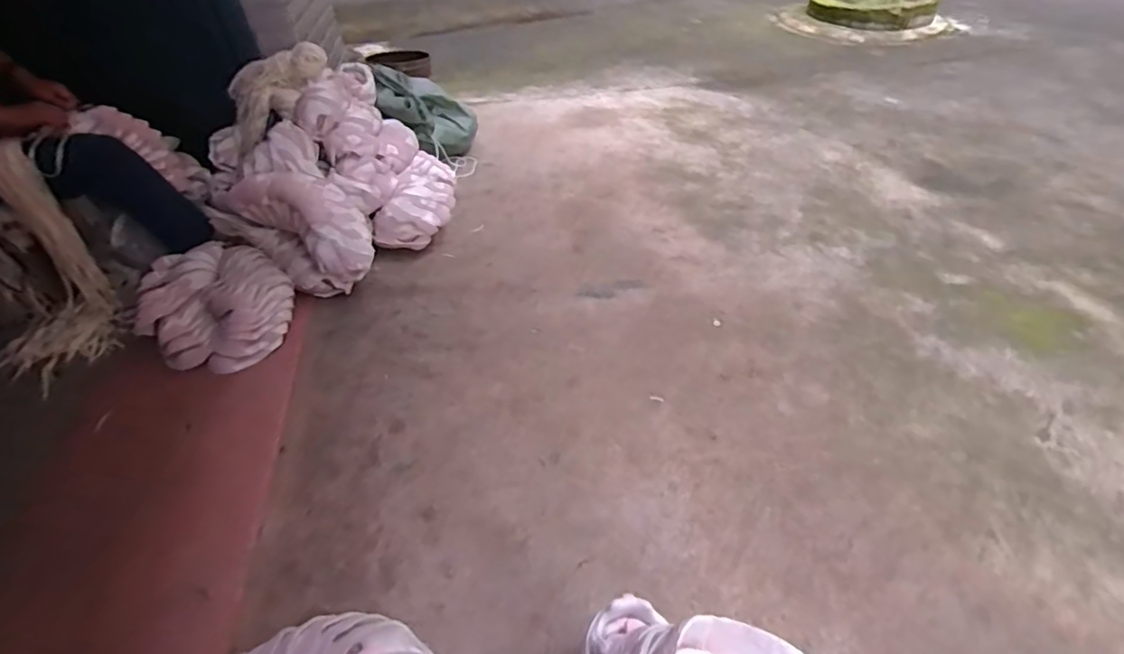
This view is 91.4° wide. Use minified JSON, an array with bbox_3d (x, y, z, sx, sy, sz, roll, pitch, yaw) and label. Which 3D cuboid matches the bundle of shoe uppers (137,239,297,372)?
[{"bbox_3d":[-0.929,-0.074,1.457,0.462,0.128,0.332,24,46,28],"label":"bundle of shoe uppers"}]

